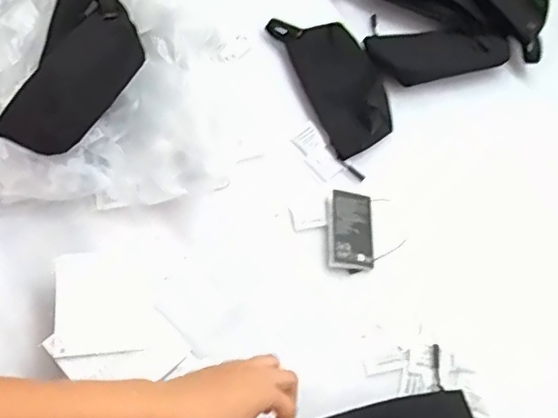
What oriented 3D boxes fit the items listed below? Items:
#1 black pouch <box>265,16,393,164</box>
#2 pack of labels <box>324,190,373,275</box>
[{"bbox_3d":[0.076,-0.168,0.751,0.094,0.024,0.209,-19,65,-14],"label":"black pouch"},{"bbox_3d":[0.079,0.021,0.659,0.053,0.019,0.093,4,61,-2],"label":"pack of labels"}]

